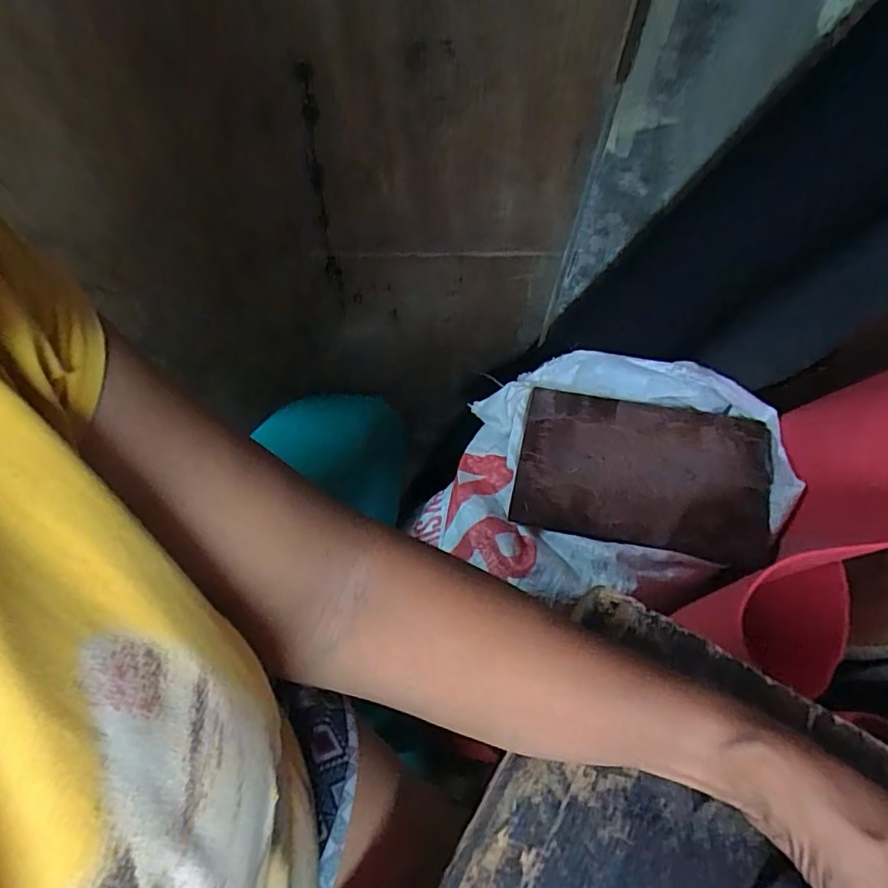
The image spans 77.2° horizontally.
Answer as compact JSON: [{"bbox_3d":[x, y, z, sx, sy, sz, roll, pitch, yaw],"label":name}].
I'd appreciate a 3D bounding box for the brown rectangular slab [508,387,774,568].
[{"bbox_3d":[0.234,0.031,0.662,0.280,0.017,0.187,8,68,11],"label":"brown rectangular slab"}]

